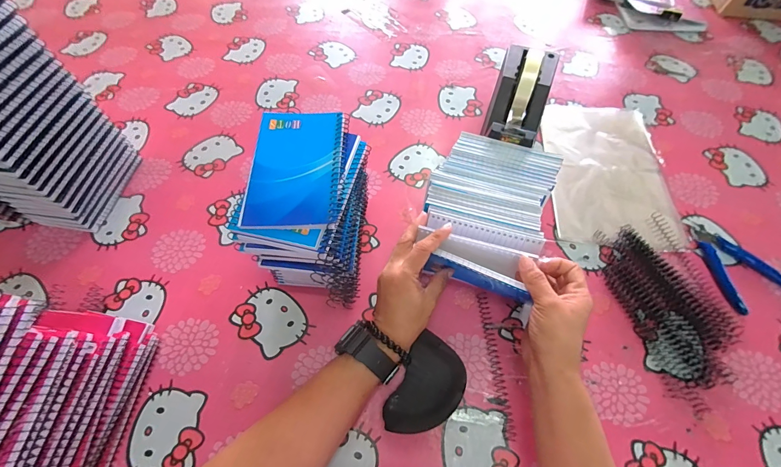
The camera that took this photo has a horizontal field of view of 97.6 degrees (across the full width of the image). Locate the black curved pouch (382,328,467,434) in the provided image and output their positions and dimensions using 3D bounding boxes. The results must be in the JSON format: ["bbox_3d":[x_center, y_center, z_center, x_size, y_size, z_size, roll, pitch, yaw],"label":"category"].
[{"bbox_3d":[0.040,0.165,0.362,0.064,0.027,0.100,26,64,13],"label":"black curved pouch"}]

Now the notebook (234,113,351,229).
[{"bbox_3d":[-0.086,-0.064,0.318,0.085,0.008,0.130,0,61,0],"label":"notebook"}]

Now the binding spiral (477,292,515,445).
[{"bbox_3d":[0.118,0.141,0.384,0.013,0.009,0.153,-4,61,-3],"label":"binding spiral"}]

